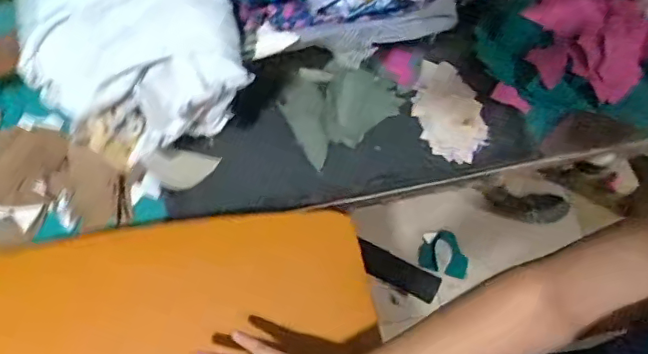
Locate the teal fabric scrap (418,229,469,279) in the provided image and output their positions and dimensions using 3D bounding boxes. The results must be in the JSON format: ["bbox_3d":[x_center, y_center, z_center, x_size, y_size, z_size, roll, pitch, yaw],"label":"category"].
[{"bbox_3d":[0.296,0.184,1.368,0.120,0.029,0.100,14,65,6],"label":"teal fabric scrap"}]

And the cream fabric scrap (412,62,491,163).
[{"bbox_3d":[0.183,-0.099,0.817,0.102,0.025,0.152,3,64,0],"label":"cream fabric scrap"}]

